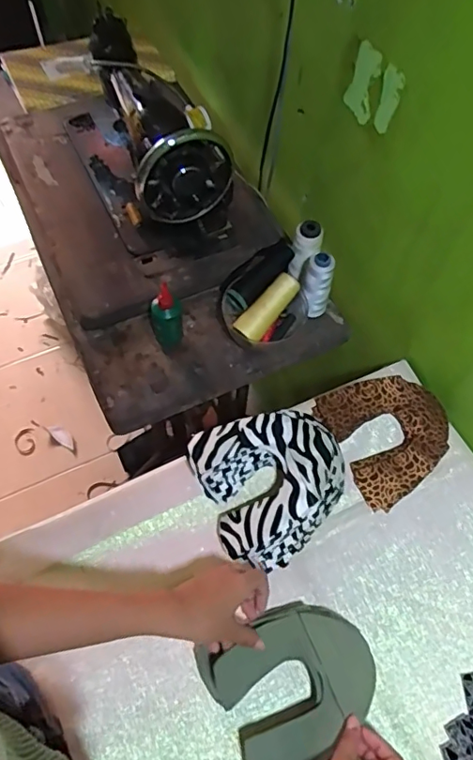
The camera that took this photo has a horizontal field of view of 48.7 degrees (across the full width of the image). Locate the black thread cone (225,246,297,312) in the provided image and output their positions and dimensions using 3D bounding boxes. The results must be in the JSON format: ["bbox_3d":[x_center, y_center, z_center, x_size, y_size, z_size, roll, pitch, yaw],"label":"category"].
[{"bbox_3d":[0.037,-0.149,0.756,0.116,0.034,0.038,-43,68,1],"label":"black thread cone"}]

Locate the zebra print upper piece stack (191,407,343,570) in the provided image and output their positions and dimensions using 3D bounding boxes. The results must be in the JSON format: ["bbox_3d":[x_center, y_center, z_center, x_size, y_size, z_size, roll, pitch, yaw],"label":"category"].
[{"bbox_3d":[0.051,0.124,0.648,0.180,0.075,0.175,-21,63,-13],"label":"zebra print upper piece stack"}]

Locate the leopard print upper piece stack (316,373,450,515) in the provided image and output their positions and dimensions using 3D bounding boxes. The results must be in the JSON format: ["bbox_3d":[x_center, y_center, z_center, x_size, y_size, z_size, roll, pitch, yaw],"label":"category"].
[{"bbox_3d":[0.205,0.069,0.708,0.151,0.038,0.163,-26,65,-15],"label":"leopard print upper piece stack"}]

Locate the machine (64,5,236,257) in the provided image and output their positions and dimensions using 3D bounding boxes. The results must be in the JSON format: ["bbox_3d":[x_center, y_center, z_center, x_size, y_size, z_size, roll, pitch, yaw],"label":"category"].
[{"bbox_3d":[-0.156,-0.405,0.848,0.173,0.228,0.406,-22,64,-13],"label":"machine"}]

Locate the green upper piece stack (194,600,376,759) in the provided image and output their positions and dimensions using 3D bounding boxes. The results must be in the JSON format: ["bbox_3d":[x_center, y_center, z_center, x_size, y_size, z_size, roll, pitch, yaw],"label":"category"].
[{"bbox_3d":[0.064,0.318,0.543,0.161,0.045,0.145,-27,65,-16],"label":"green upper piece stack"}]

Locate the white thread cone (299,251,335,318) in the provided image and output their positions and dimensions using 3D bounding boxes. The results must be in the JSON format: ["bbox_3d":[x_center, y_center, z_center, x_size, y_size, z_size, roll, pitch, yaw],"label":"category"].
[{"bbox_3d":[0.117,-0.141,0.767,0.044,0.118,0.043,11,61,4],"label":"white thread cone"}]

